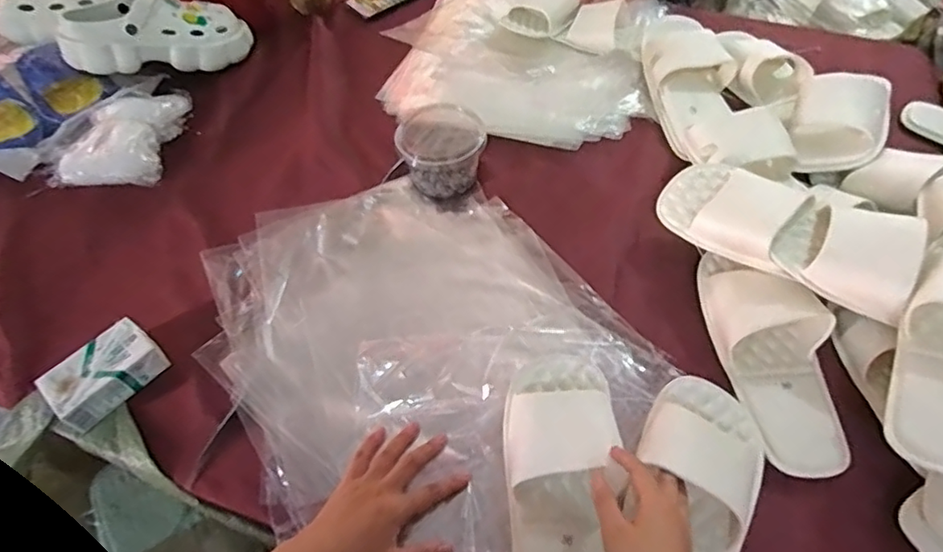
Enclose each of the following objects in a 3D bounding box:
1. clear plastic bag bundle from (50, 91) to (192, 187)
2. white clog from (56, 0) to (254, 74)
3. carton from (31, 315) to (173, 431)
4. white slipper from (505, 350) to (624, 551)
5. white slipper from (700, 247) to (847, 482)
[{"bbox_3d":[-0.500,-0.203,0.832,0.127,0.050,0.191,5,56,7],"label":"clear plastic bag bundle"},{"bbox_3d":[-0.497,-0.400,0.913,0.274,0.108,0.108,-15,54,-28],"label":"white clog"},{"bbox_3d":[-0.401,0.106,0.630,0.066,0.039,0.111,38,65,25],"label":"carton"},{"bbox_3d":[0.085,0.191,0.526,0.101,0.056,0.266,0,61,3],"label":"white slipper"},{"bbox_3d":[0.327,0.072,0.604,0.108,0.058,0.257,-8,55,-3],"label":"white slipper"}]

